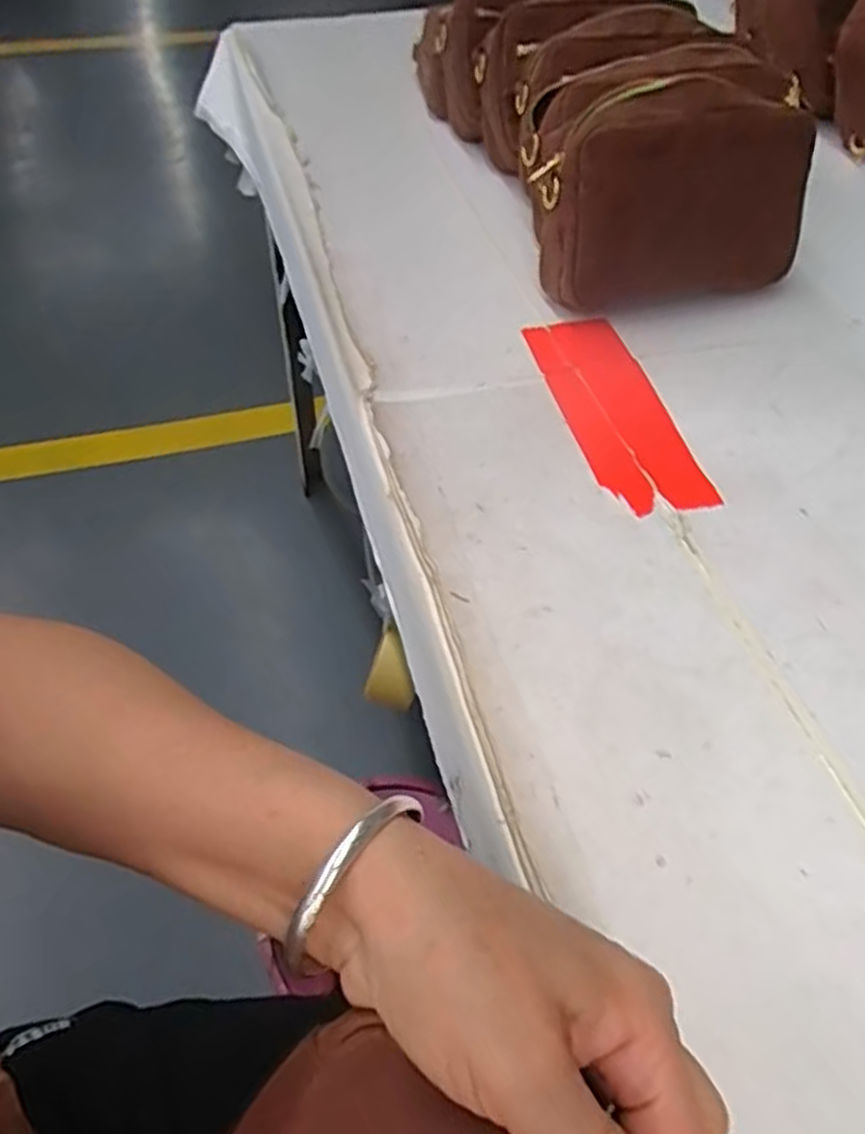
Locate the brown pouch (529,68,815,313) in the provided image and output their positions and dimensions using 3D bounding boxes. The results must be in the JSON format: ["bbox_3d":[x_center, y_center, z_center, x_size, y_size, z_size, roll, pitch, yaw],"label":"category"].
[{"bbox_3d":[0.176,-0.267,0.554,0.188,0.144,0.081,-11,53,-12],"label":"brown pouch"}]

